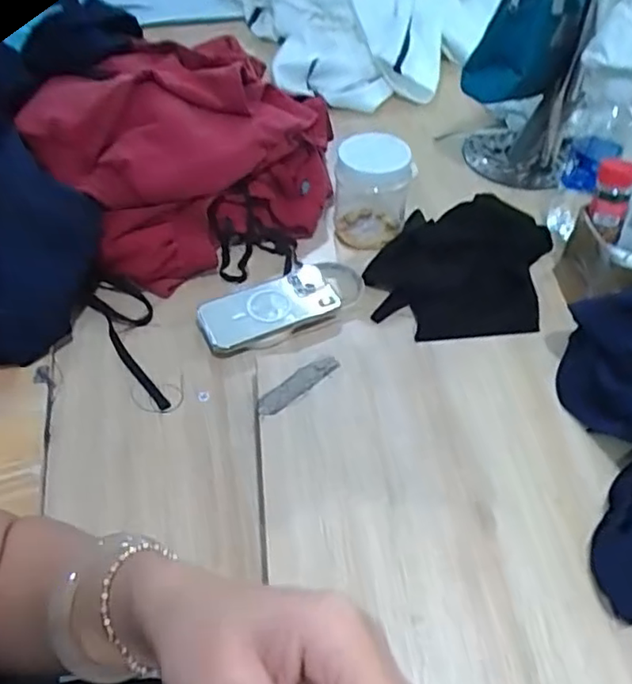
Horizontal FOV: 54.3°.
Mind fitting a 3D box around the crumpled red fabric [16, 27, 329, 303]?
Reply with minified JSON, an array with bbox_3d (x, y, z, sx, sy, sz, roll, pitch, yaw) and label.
[{"bbox_3d":[-0.172,-0.259,0.830,0.354,0.170,0.325,-32,56,-25],"label":"crumpled red fabric"}]

